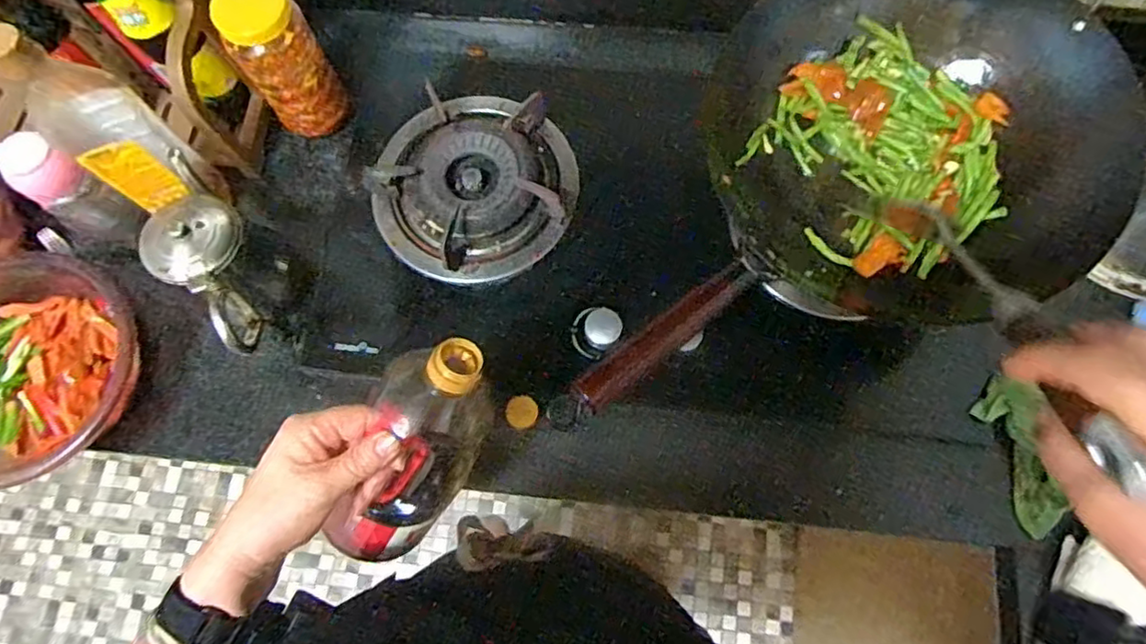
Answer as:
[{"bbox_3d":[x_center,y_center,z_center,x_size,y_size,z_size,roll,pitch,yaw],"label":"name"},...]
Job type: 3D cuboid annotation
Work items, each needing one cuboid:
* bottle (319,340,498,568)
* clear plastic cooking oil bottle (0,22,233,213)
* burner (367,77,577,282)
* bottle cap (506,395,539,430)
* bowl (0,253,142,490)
[{"bbox_3d":[-0.127,0.116,0.467,0.074,0.252,0.086,35,36,11],"label":"bottle"},{"bbox_3d":[-0.425,-0.169,0.591,0.074,0.244,0.079,41,79,12],"label":"clear plastic cooking oil bottle"},{"bbox_3d":[-0.110,-0.160,0.682,0.216,0.054,0.213,0,73,2],"label":"burner"},{"bbox_3d":[-0.052,0.092,0.640,0.031,0.015,0.033,0,73,2],"label":"bottle cap"},{"bbox_3d":[-0.550,0.064,0.627,0.212,0.080,0.214,0,73,2],"label":"bowl"}]

